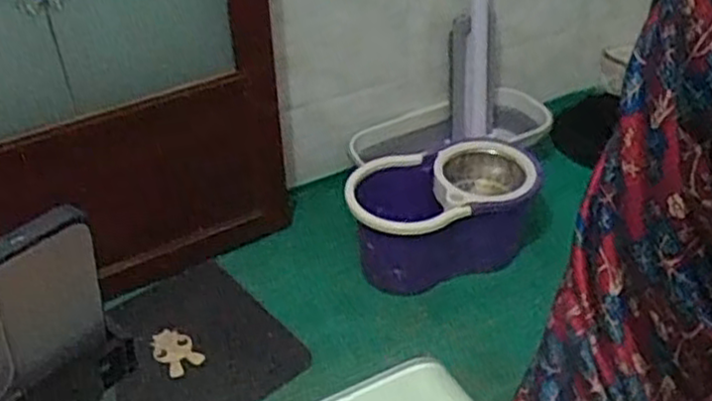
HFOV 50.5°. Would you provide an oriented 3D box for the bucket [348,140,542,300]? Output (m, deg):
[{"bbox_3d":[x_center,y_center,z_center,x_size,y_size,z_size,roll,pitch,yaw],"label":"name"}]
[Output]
[{"bbox_3d":[0.228,0.029,1.808,0.554,0.240,0.278,-20,43,-21],"label":"bucket"}]

